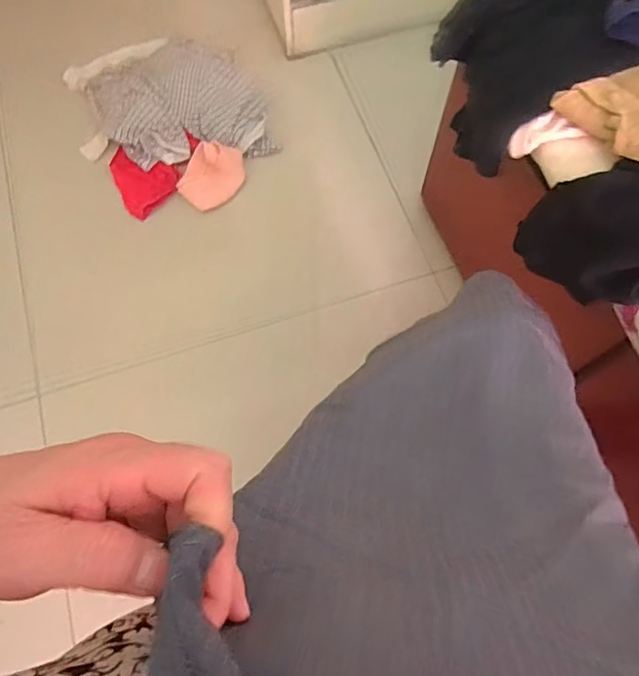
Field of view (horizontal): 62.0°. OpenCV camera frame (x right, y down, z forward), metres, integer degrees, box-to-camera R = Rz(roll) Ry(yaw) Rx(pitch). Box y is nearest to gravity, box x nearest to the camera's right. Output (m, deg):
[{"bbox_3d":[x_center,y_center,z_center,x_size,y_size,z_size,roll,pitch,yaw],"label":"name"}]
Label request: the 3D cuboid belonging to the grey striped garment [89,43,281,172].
[{"bbox_3d":[-0.312,-0.519,1.165,0.337,0.064,0.345,-26,71,-9],"label":"grey striped garment"}]

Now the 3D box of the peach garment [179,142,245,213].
[{"bbox_3d":[-0.227,-0.342,1.136,0.118,0.016,0.148,22,82,-9],"label":"peach garment"}]

